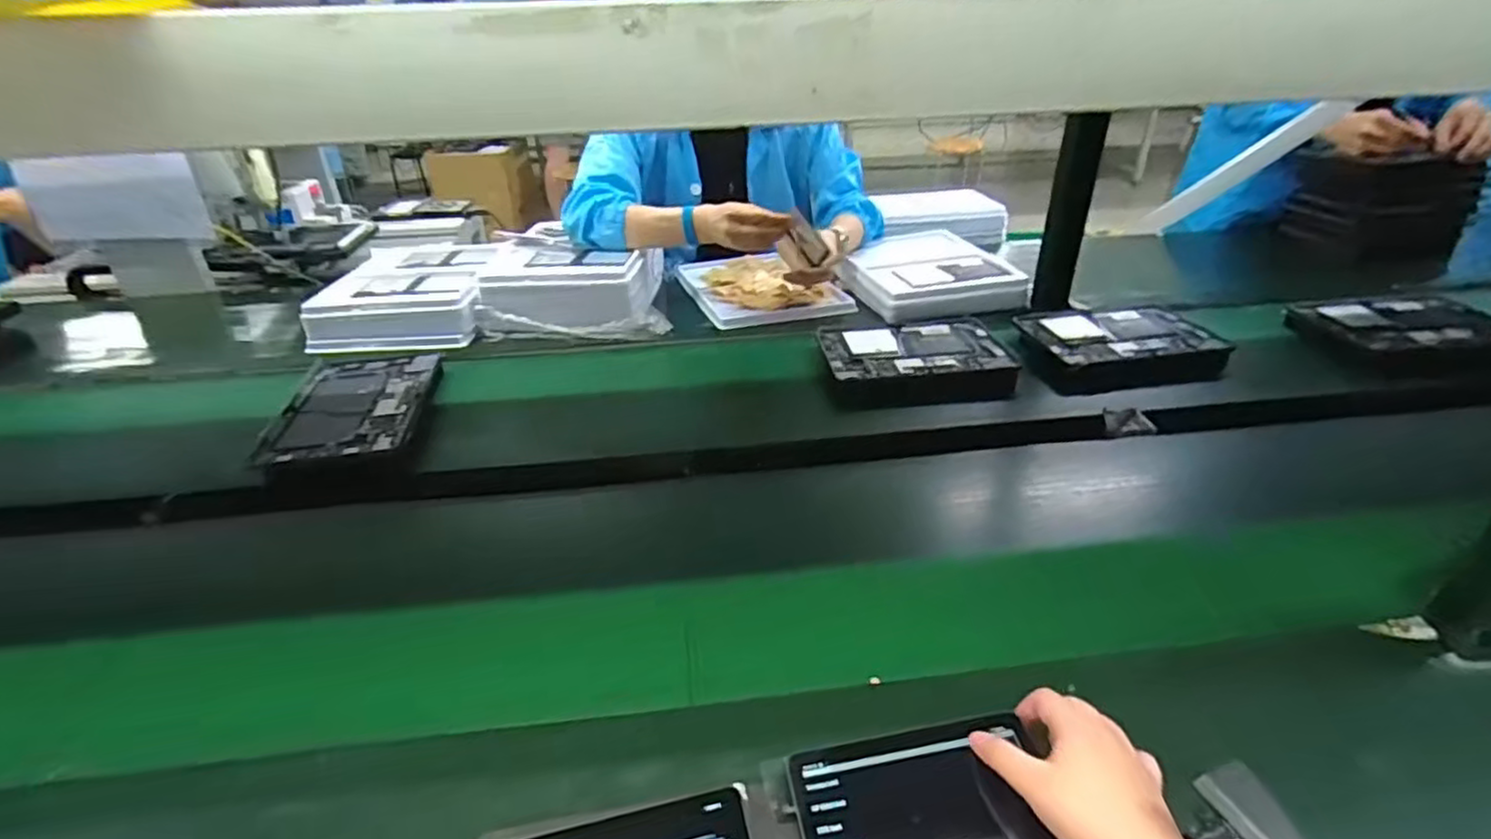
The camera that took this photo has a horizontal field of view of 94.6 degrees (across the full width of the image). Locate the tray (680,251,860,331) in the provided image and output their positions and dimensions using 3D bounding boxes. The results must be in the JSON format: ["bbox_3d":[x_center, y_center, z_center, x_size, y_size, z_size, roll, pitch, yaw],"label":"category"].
[{"bbox_3d":[0.028,-0.252,1.258,0.255,0.031,0.323,-11,34,-14],"label":"tray"}]

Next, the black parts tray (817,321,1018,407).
[{"bbox_3d":[0.245,-0.088,1.007,0.262,0.039,0.189,-2,33,-1],"label":"black parts tray"}]

